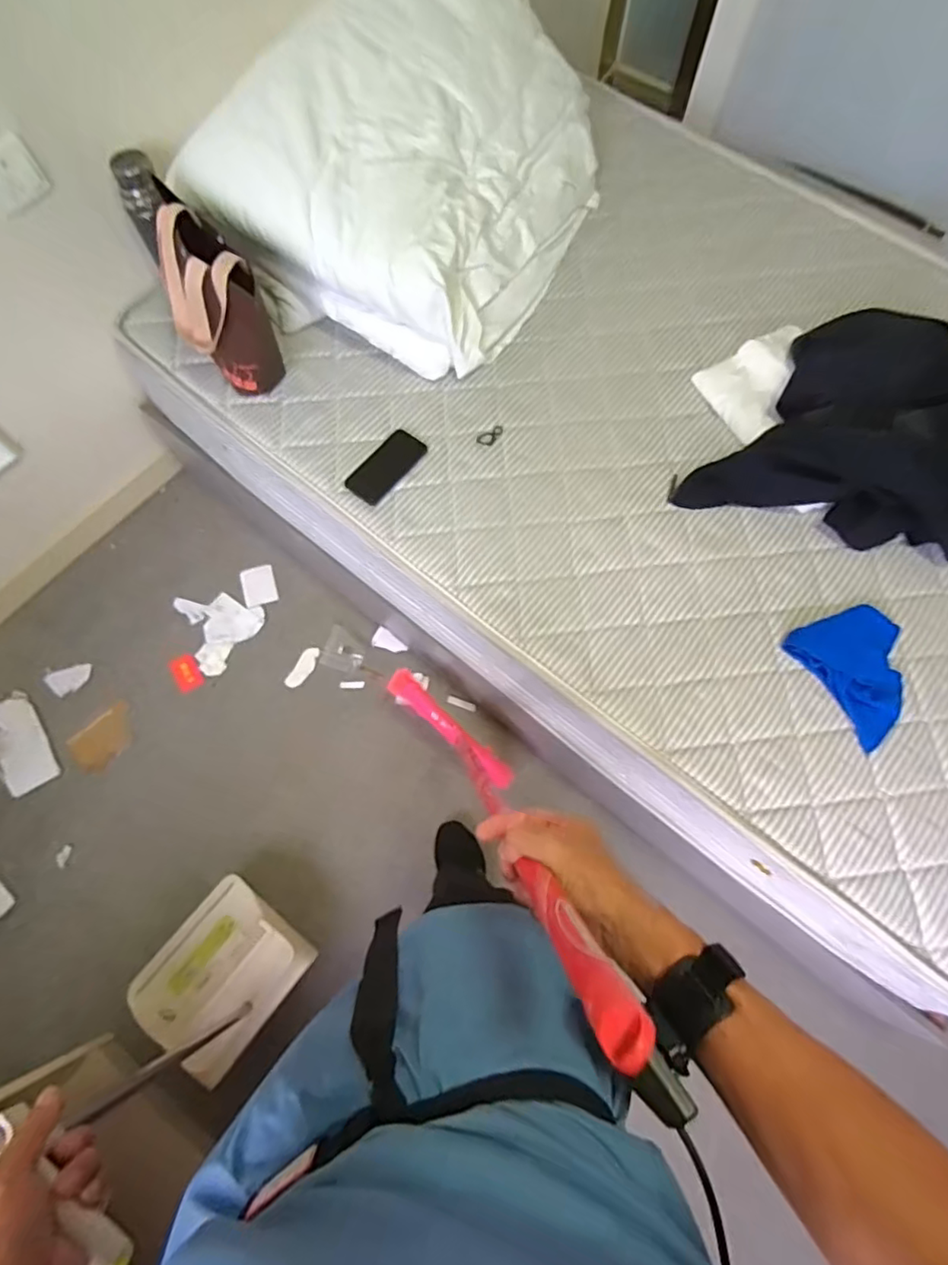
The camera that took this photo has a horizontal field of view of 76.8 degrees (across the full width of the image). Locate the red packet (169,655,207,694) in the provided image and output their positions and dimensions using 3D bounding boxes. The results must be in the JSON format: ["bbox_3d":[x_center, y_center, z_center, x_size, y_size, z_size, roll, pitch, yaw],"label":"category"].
[{"bbox_3d":[-0.673,0.095,1.399,0.060,0.014,0.081,-29,72,-12],"label":"red packet"}]

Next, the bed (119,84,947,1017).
[{"bbox_3d":[0.403,-0.336,1.331,1.827,0.491,1.219,40,74,12],"label":"bed"}]

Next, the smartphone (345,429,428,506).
[{"bbox_3d":[-0.163,-0.311,1.115,0.078,0.009,0.160,36,72,12],"label":"smartphone"}]

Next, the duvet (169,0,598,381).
[{"bbox_3d":[-0.094,-0.912,1.155,0.549,0.349,0.696,26,72,8],"label":"duvet"}]

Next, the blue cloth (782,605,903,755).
[{"bbox_3d":[0.639,0.065,0.982,0.165,0.022,0.211,-21,70,-9],"label":"blue cloth"}]

